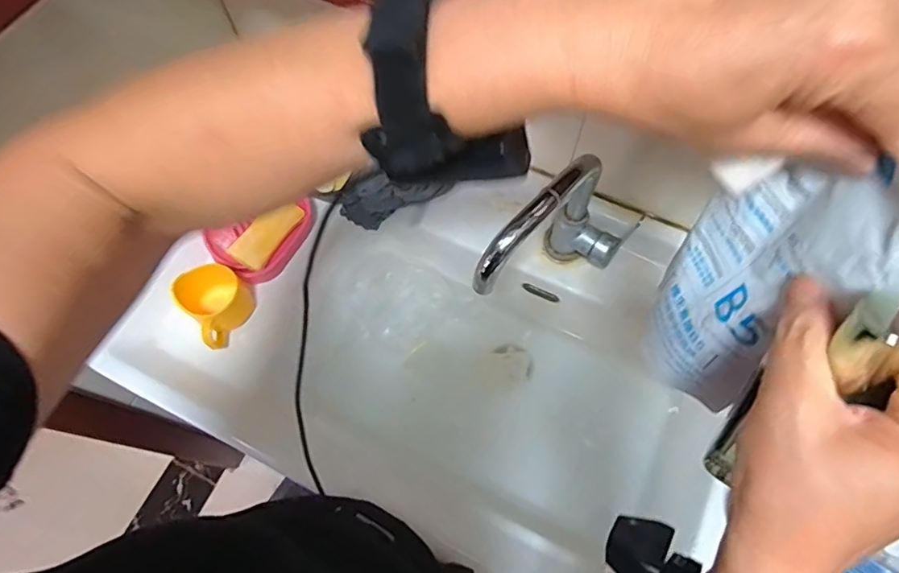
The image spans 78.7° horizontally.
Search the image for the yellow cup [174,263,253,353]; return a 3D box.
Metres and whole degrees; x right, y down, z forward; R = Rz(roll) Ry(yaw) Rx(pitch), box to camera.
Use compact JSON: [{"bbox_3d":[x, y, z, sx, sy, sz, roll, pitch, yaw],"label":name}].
[{"bbox_3d":[-0.303,0.020,0.715,0.079,0.062,0.081,0,67,1],"label":"yellow cup"}]

